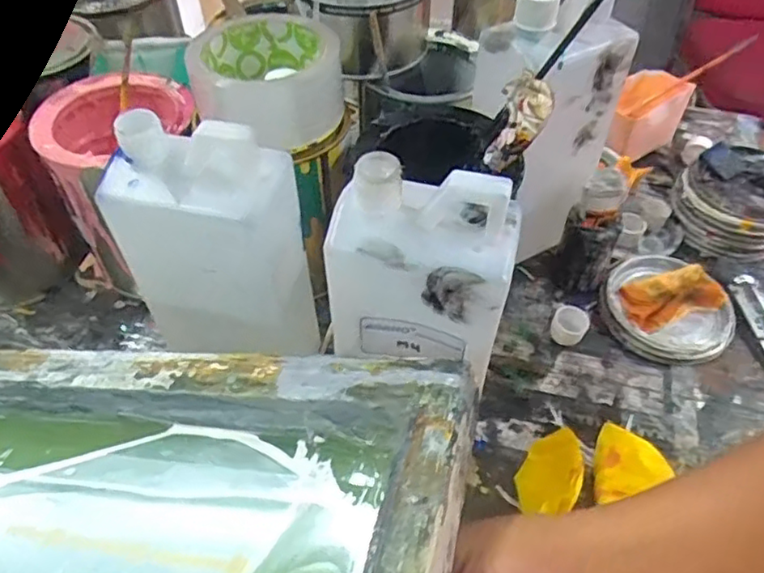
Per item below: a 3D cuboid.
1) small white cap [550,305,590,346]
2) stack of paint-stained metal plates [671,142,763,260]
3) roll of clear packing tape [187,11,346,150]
[{"bbox_3d":[0.149,0.031,0.495,0.027,0.017,0.028,0,48,0],"label":"small white cap"},{"bbox_3d":[0.328,-0.081,0.571,0.102,0.042,0.115,31,55,24],"label":"stack of paint-stained metal plates"},{"bbox_3d":[-0.074,-0.132,0.408,0.095,0.047,0.099,-1,48,-2],"label":"roll of clear packing tape"}]

